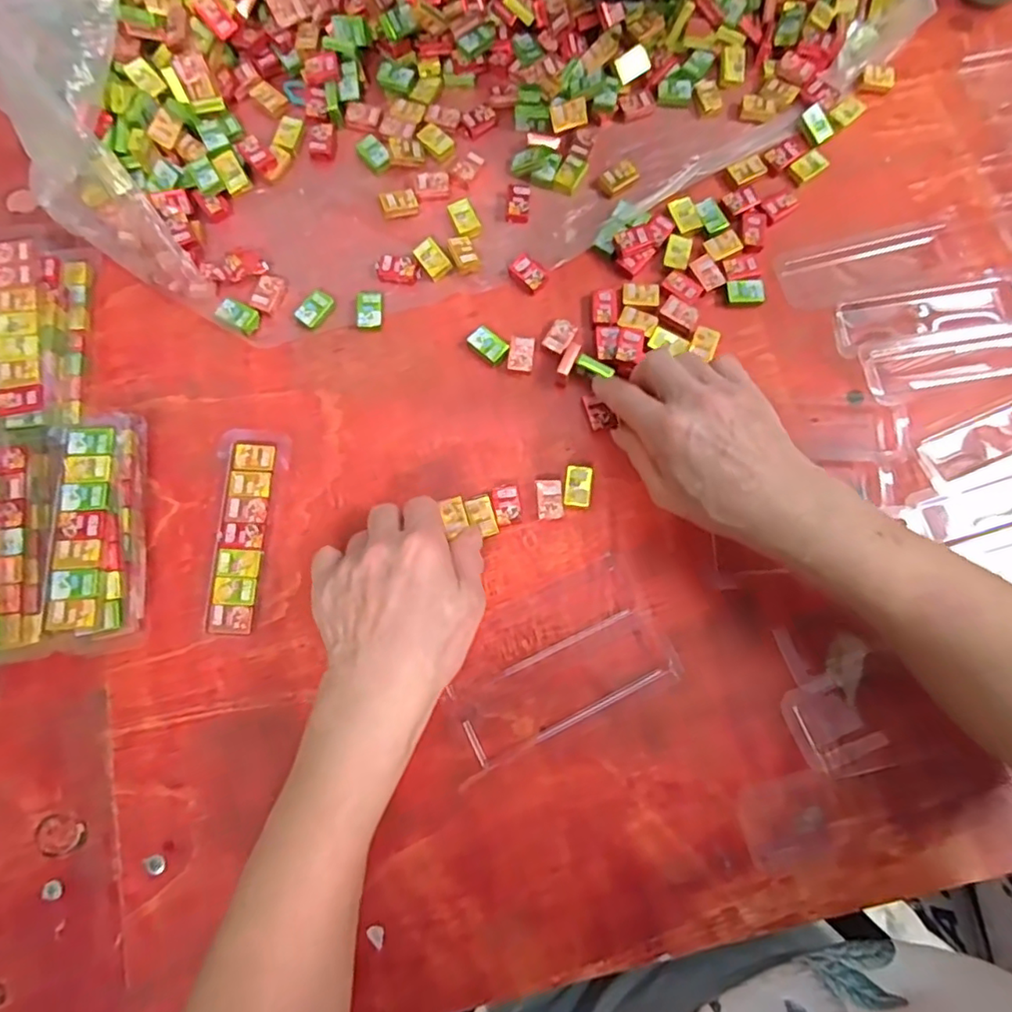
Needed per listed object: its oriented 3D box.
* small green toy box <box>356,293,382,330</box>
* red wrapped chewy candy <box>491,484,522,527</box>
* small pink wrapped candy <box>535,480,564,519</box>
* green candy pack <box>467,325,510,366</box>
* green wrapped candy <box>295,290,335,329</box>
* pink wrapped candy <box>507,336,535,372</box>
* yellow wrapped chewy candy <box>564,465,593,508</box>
[{"bbox_3d":[-0.094,-0.136,0.404,0.017,0.008,0.028,-4,78,-1],"label":"small green toy box"},{"bbox_3d":[0.001,0.000,0.376,0.017,0.008,0.025,-12,78,-3],"label":"red wrapped chewy candy"},{"bbox_3d":[0.028,-0.004,0.377,0.016,0.008,0.025,-4,78,-1],"label":"small pink wrapped candy"},{"bbox_3d":[-0.011,-0.109,0.399,0.026,0.010,0.019,39,81,8],"label":"green candy pack"},{"bbox_3d":[-0.132,-0.136,0.403,0.016,0.008,0.026,33,80,7],"label":"green wrapped candy"},{"bbox_3d":[0.011,-0.103,0.398,0.017,0.006,0.025,6,78,1],"label":"pink wrapped candy"},{"bbox_3d":[0.047,-0.013,0.379,0.017,0.006,0.026,7,78,1],"label":"yellow wrapped chewy candy"}]

